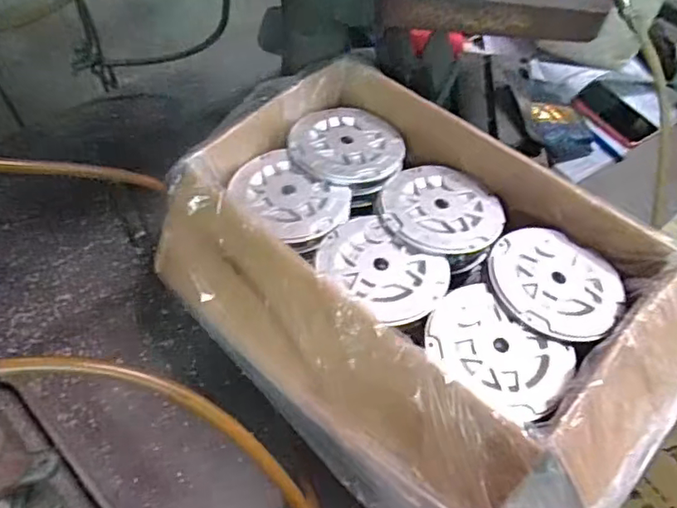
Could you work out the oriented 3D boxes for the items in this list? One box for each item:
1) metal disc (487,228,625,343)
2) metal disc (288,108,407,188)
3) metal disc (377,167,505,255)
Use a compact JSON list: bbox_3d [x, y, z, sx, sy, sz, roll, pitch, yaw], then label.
[{"bbox_3d":[0.220,0.027,0.572,0.131,0.014,0.126,1,55,-1],"label":"metal disc"},{"bbox_3d":[0.011,-0.133,0.679,0.135,0.018,0.127,1,55,-1],"label":"metal disc"},{"bbox_3d":[0.113,-0.049,0.626,0.136,0.012,0.118,21,57,12],"label":"metal disc"}]

